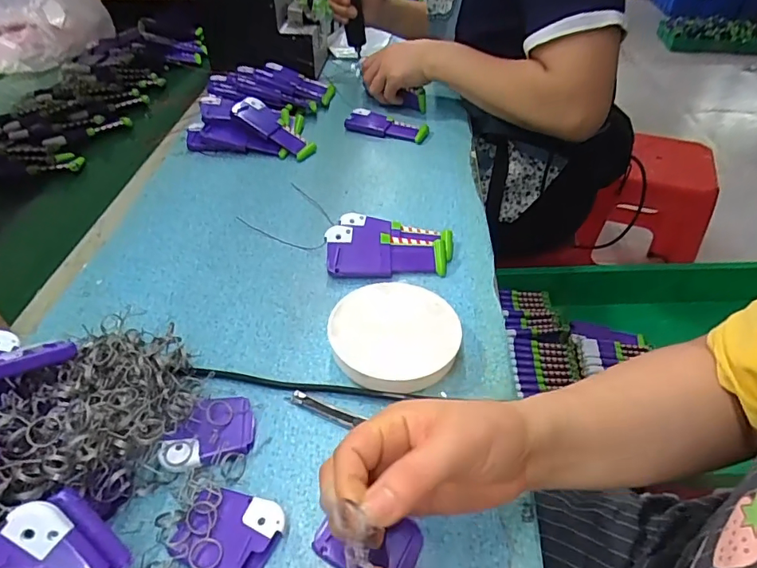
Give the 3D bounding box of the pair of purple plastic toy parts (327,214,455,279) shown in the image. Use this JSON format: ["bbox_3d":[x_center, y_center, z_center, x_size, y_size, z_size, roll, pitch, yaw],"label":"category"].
[{"bbox_3d":[0.013,-0.042,0.507,0.126,0.032,0.078,0,43,-1],"label":"pair of purple plastic toy parts"}]

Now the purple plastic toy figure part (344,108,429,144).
[{"bbox_3d":[0.013,-0.235,0.728,0.121,0.017,0.053,15,45,14],"label":"purple plastic toy figure part"}]

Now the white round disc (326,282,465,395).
[{"bbox_3d":[0.013,0.045,0.412,0.103,0.028,0.106,1,43,-1],"label":"white round disc"}]

